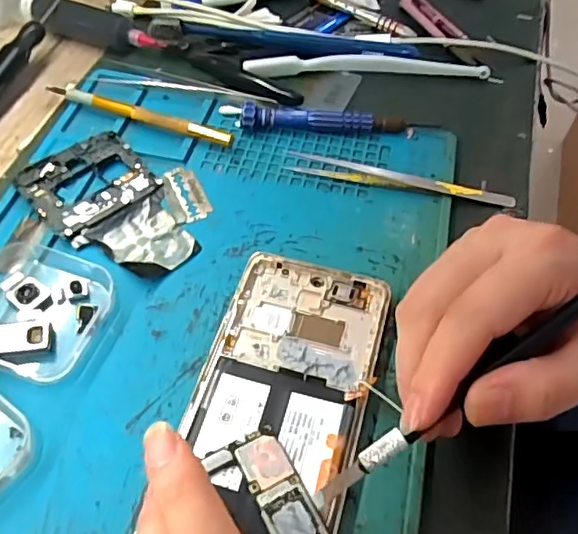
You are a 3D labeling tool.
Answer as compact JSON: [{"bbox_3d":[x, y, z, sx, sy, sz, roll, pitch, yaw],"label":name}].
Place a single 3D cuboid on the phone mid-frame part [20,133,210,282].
[{"bbox_3d":[-0.095,-0.039,0.327,0.108,0.004,0.072,24,57,15],"label":"phone mid-frame part"}]

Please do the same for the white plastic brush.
[{"bbox_3d":[0.054,-0.139,0.402,0.166,0.009,0.015,-1,54,-3],"label":"white plastic brush"}]

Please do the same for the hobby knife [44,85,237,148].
[{"bbox_3d":[-0.094,-0.097,0.363,0.126,0.012,0.010,20,56,12],"label":"hobby knife"}]

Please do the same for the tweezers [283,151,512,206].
[{"bbox_3d":[0.064,-0.051,0.337,0.130,0.011,0.007,10,54,5],"label":"tweezers"}]

